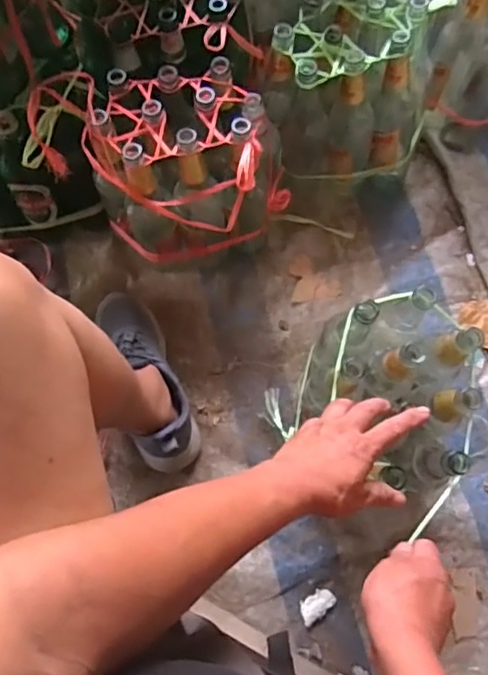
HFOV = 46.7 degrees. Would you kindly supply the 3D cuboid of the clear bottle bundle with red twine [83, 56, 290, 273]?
[{"bbox_3d":[-0.072,-0.229,0.822,0.263,0.257,0.185,0,73,1],"label":"clear bottle bundle with red twine"}]

